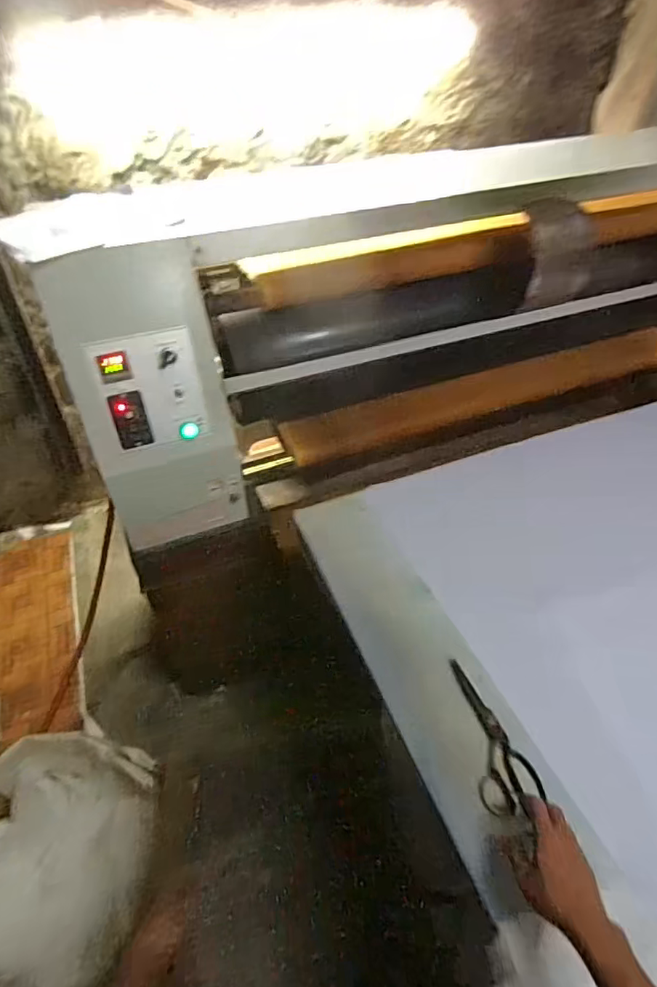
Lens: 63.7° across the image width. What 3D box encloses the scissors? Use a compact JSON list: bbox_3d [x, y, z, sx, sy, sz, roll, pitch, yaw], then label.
[{"bbox_3d":[0.221,0.332,0.731,0.078,0.010,0.218,-9,44,-8],"label":"scissors"}]

